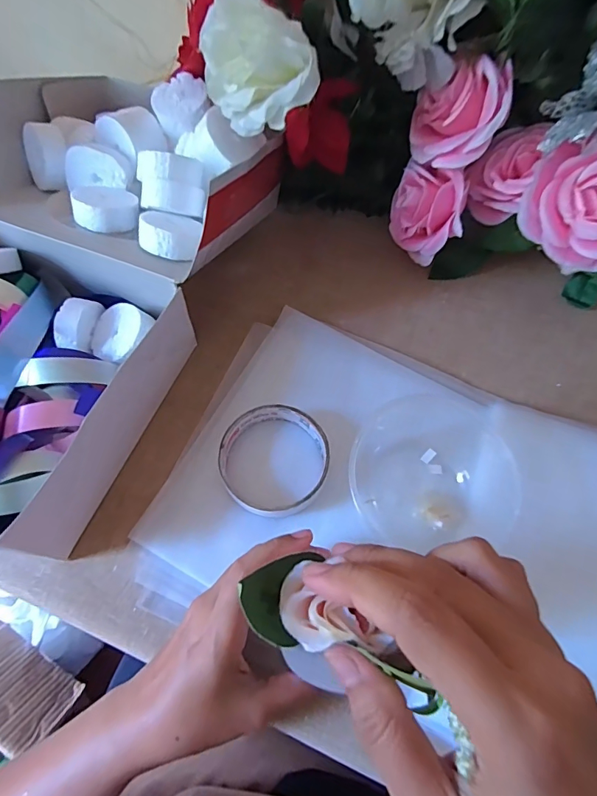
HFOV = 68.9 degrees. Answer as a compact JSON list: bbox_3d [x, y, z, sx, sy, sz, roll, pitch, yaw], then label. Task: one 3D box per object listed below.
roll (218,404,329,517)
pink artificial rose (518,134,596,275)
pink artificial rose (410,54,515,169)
[{"bbox_3d":[-0.018,0.047,0.330,0.080,0.023,0.080,1,64,-2],"label":"roll"},{"bbox_3d":[0.210,-0.140,0.308,0.091,0.083,0.050,28,42,4],"label":"pink artificial rose"},{"bbox_3d":[0.118,-0.210,0.324,0.060,0.067,0.045,16,66,4],"label":"pink artificial rose"}]

